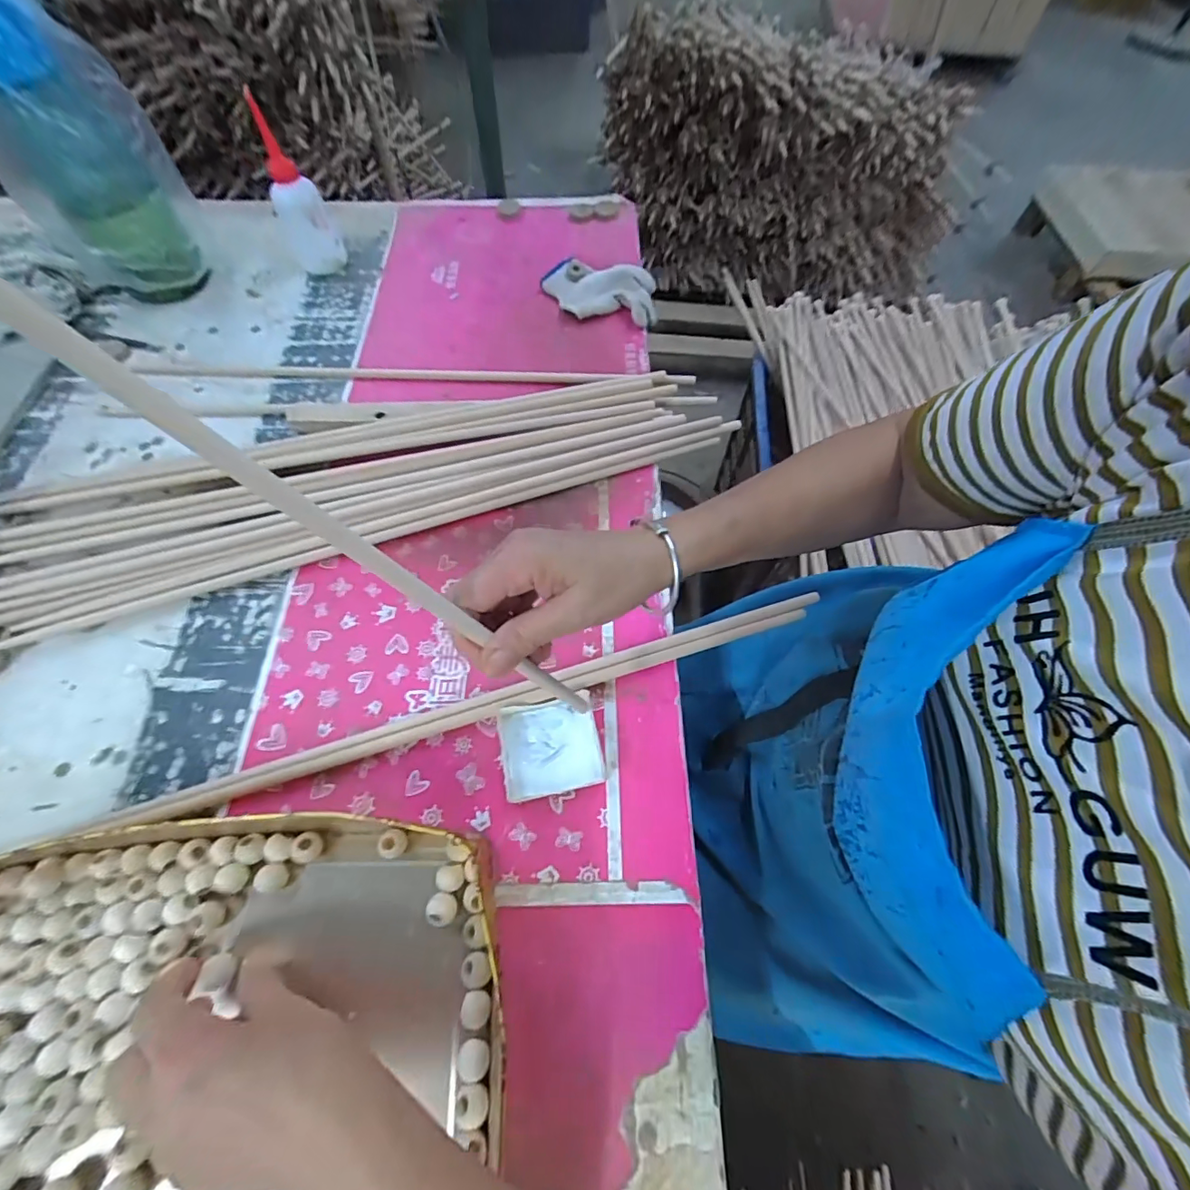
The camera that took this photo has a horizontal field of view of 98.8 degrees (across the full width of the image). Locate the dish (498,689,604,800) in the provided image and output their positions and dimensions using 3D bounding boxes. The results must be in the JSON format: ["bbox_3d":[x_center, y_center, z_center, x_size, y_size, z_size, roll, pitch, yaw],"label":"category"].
[{"bbox_3d":[-0.035,0.119,0.406,0.076,0.014,0.072,-10,63,-7],"label":"dish"}]

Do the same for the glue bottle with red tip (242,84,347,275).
[{"bbox_3d":[-0.376,-0.506,0.640,0.065,0.176,0.057,-24,66,-14],"label":"glue bottle with red tip"}]

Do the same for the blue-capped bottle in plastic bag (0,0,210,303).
[{"bbox_3d":[-0.562,-0.479,0.559,0.161,0.292,0.122,-34,68,-18],"label":"blue-capped bottle in plastic bag"}]

